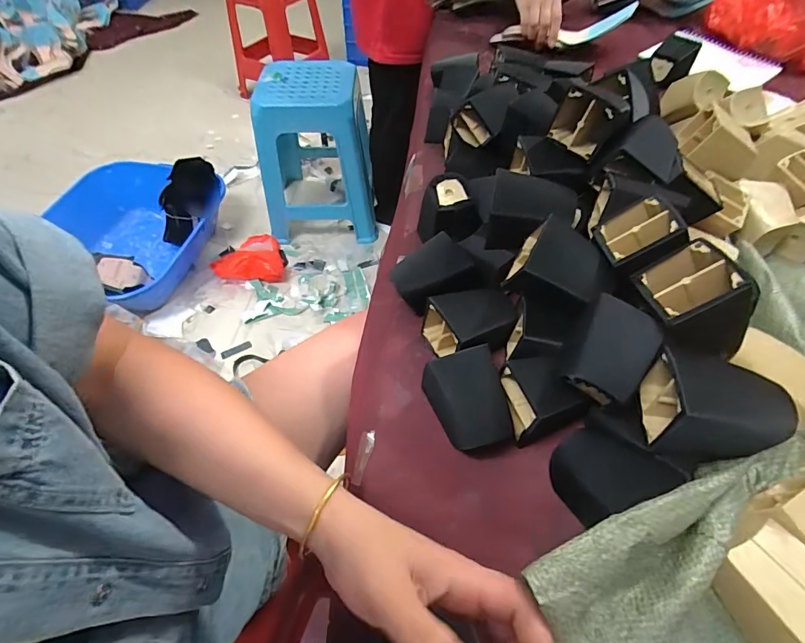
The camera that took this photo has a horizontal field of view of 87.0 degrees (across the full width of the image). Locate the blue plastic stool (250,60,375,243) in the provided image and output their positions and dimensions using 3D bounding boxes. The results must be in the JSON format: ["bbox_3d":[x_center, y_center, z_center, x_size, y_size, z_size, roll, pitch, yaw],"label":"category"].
[{"bbox_3d":[-0.289,-0.526,1.385,0.365,0.474,0.302,-8,53,-5],"label":"blue plastic stool"}]

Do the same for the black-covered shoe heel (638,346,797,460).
[{"bbox_3d":[0.214,0.057,0.293,0.073,0.055,0.067,10,54,9],"label":"black-covered shoe heel"}]

